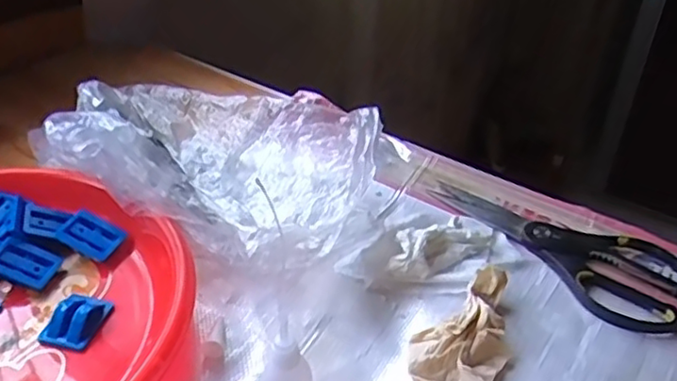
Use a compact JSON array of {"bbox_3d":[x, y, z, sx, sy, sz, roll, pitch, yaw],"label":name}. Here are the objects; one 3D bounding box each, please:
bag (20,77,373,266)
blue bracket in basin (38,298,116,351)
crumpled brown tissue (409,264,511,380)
[{"bbox_3d":[-0.101,-0.026,0.522,0.255,0.107,0.183,11,37,13],"label":"bag"},{"bbox_3d":[-0.180,0.086,0.437,0.030,0.019,0.042,8,37,9],"label":"blue bracket in basin"},{"bbox_3d":[0.087,0.097,0.424,0.112,0.025,0.056,-30,46,-35],"label":"crumpled brown tissue"}]

